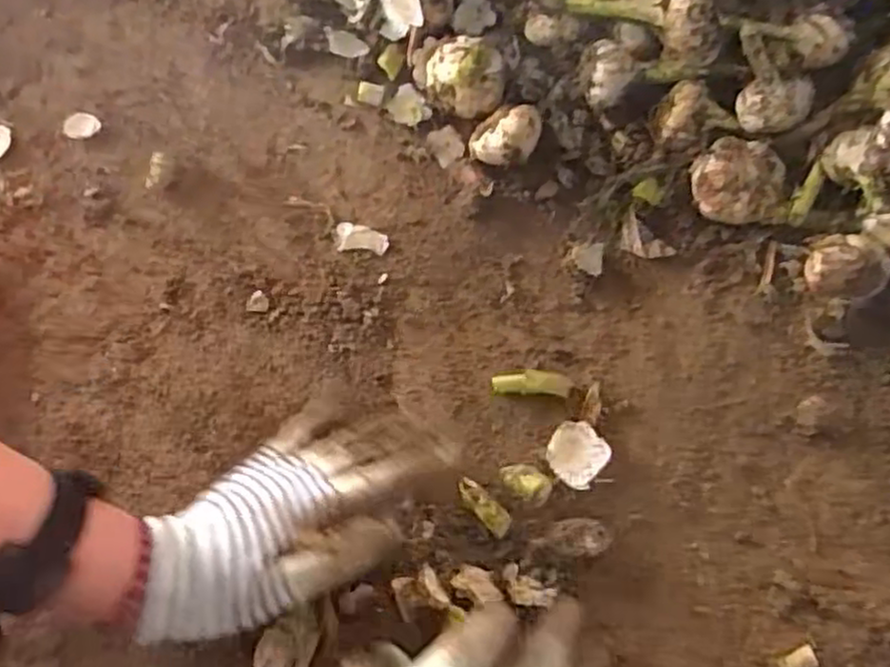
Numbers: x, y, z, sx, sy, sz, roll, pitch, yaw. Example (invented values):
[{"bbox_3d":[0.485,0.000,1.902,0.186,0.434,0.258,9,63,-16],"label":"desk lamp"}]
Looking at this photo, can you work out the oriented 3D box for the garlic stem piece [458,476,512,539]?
[{"bbox_3d":[0.023,0.103,0.439,0.013,0.014,0.040,-40,75,-17],"label":"garlic stem piece"}]

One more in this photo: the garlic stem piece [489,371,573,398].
[{"bbox_3d":[0.056,0.032,0.474,0.052,0.011,0.014,3,68,-2],"label":"garlic stem piece"}]

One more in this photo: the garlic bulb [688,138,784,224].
[{"bbox_3d":[0.206,-0.108,0.526,0.062,0.039,0.060,13,68,3],"label":"garlic bulb"}]

